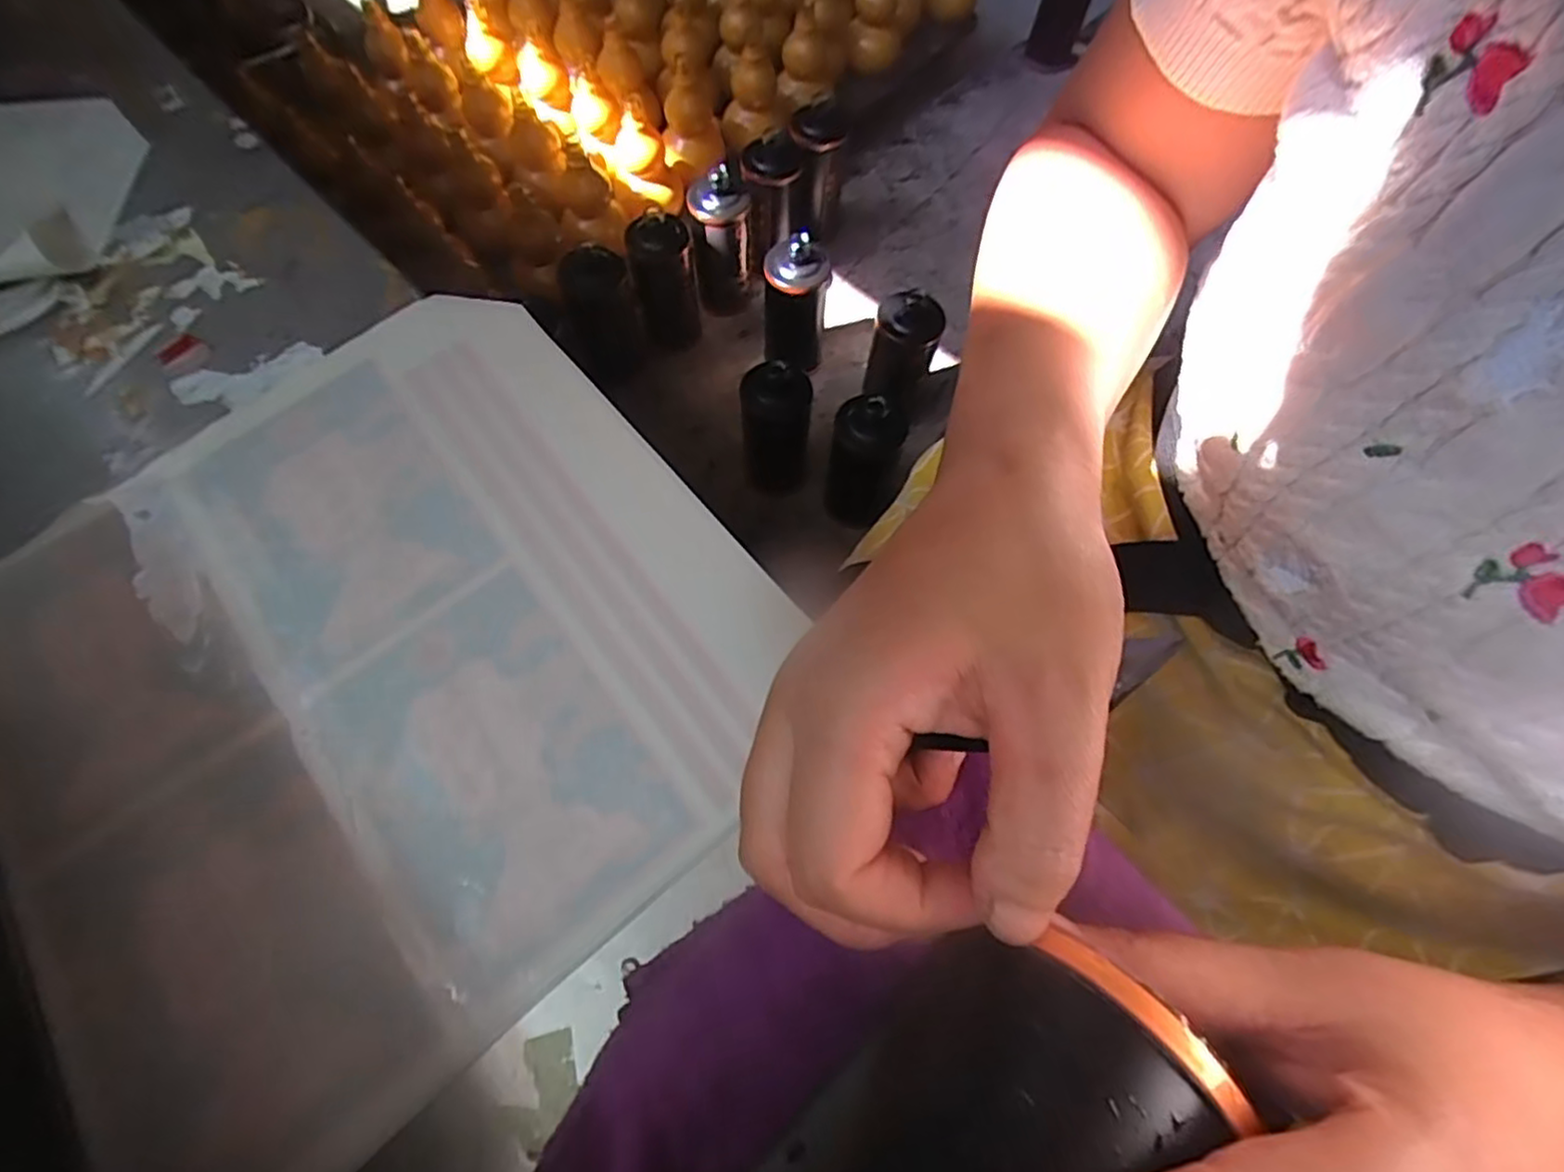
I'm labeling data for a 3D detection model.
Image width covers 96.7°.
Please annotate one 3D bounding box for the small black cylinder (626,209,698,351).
[{"bbox_3d":[-0.155,-0.390,0.922,0.076,0.180,0.084,-3,67,-3],"label":"small black cylinder"}]

